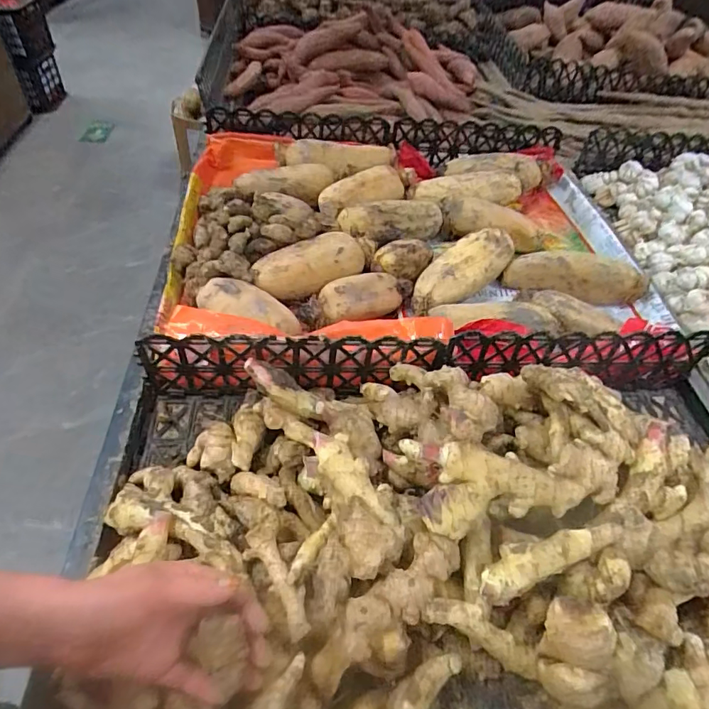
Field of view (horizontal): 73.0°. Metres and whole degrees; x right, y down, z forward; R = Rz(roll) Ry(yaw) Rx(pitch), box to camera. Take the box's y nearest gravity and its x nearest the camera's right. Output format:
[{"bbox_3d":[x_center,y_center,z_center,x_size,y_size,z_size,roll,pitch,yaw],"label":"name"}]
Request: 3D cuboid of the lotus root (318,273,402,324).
[{"bbox_3d":[0.008,-0.086,0.725,0.132,0.053,0.070,-18,53,-21],"label":"lotus root"}]

